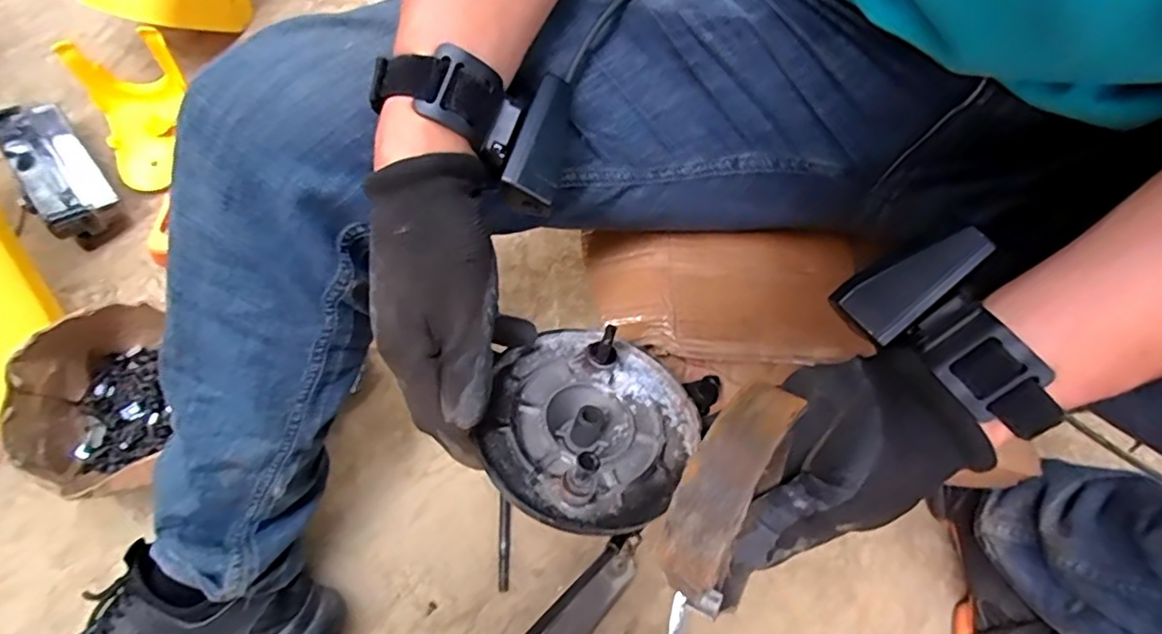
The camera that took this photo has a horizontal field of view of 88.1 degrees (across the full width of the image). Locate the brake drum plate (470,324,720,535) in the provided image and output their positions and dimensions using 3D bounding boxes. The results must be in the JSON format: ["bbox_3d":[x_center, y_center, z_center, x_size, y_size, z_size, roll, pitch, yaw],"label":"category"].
[{"bbox_3d":[0.014,0.061,0.341,0.131,0.041,0.125,8,47,-9],"label":"brake drum plate"}]

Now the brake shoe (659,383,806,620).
[{"bbox_3d":[0.056,0.065,0.236,0.030,0.023,0.090,27,79,10],"label":"brake shoe"}]

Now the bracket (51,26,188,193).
[{"bbox_3d":[-0.517,-0.240,0.706,0.112,0.094,0.153,-19,71,-5],"label":"bracket"}]

